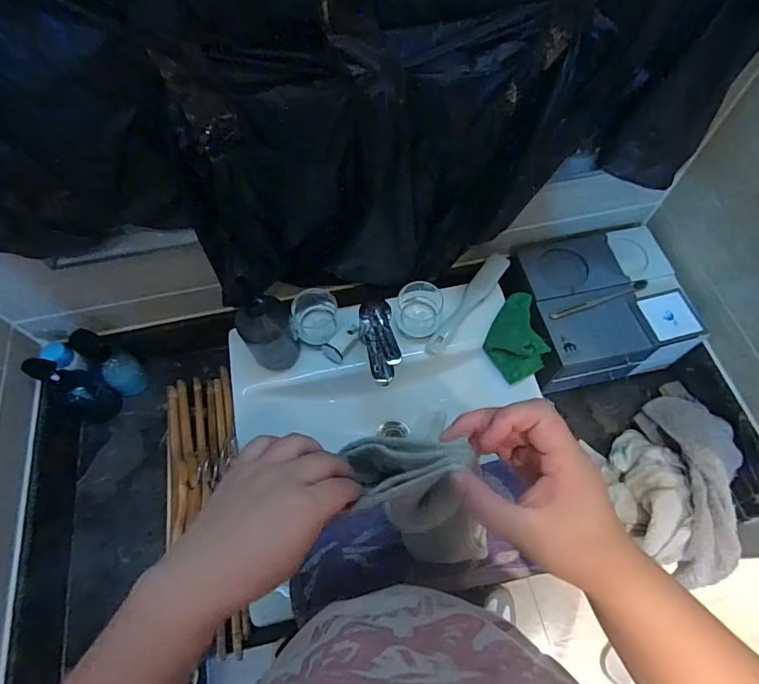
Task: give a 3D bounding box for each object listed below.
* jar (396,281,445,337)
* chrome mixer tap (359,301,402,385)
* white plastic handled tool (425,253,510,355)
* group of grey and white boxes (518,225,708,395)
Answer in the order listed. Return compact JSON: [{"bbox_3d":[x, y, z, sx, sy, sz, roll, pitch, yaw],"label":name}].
[{"bbox_3d":[0.065,-0.050,0.744,0.072,0.066,0.064,11,64,6],"label":"jar"},{"bbox_3d":[-0.001,0.003,0.673,0.050,0.074,0.114,-8,63,-3],"label":"chrome mixer tap"},{"bbox_3d":[0.145,-0.064,0.756,0.034,0.028,0.208,34,68,16],"label":"white plastic handled tool"},{"bbox_3d":[0.383,-0.062,0.820,0.248,0.119,0.231,-11,64,-5],"label":"group of grey and white boxes"}]

